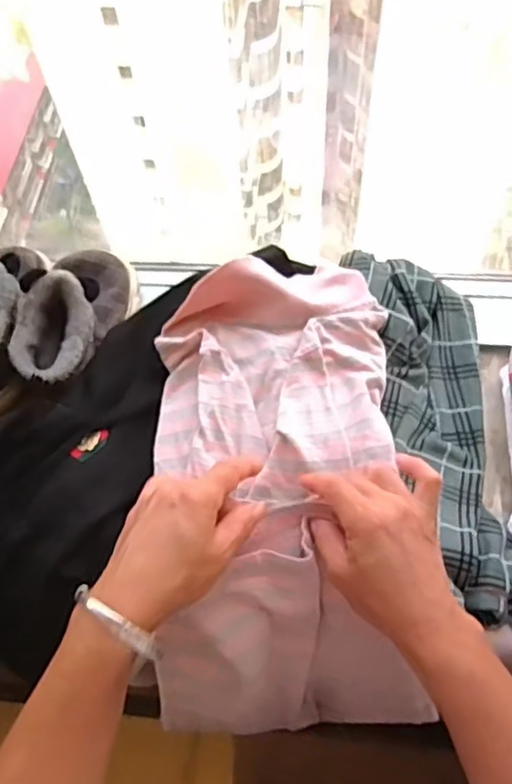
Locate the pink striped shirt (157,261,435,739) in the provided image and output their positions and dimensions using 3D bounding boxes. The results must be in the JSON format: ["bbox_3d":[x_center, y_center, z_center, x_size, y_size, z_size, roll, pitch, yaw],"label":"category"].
[{"bbox_3d":[0.017,0.079,0.558,0.224,0.142,0.410,2,71,5],"label":"pink striped shirt"}]

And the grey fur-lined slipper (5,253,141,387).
[{"bbox_3d":[-0.189,-0.083,0.651,0.092,0.089,0.183,10,63,9],"label":"grey fur-lined slipper"}]

